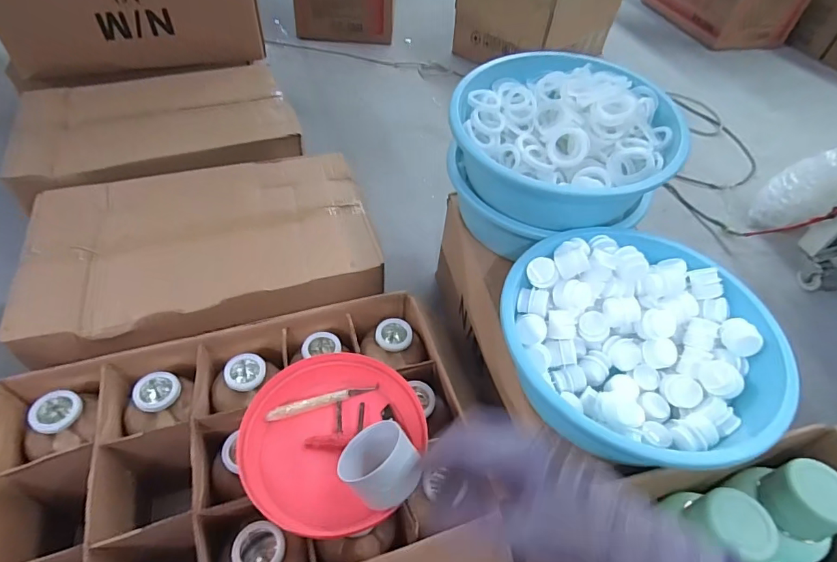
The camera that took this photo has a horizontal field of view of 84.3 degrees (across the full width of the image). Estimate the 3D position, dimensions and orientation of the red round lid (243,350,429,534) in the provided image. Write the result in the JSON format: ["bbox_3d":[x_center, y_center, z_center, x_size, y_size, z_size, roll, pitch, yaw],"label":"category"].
[{"bbox_3d":[-0.110,0.202,0.605,0.220,0.051,0.220,-27,76,-26],"label":"red round lid"}]

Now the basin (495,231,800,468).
[{"bbox_3d":[0.312,0.071,0.661,0.356,0.111,0.292,38,56,24],"label":"basin"}]

